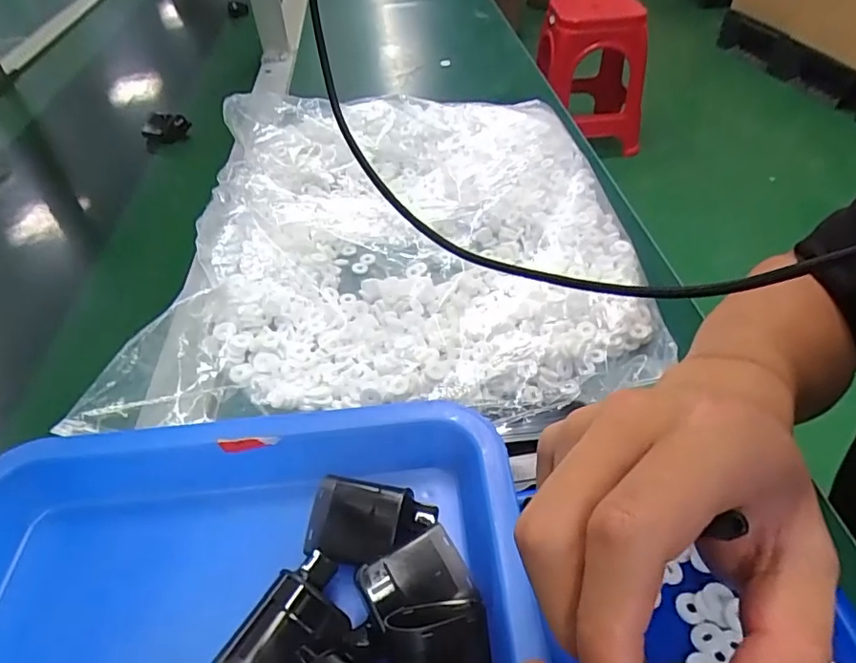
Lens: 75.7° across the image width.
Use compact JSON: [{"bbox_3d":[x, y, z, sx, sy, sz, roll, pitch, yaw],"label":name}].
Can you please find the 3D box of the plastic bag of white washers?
[{"bbox_3d":[-0.016,-0.088,0.450,0.358,0.059,0.416,-1,45,2],"label":"plastic bag of white washers"}]

